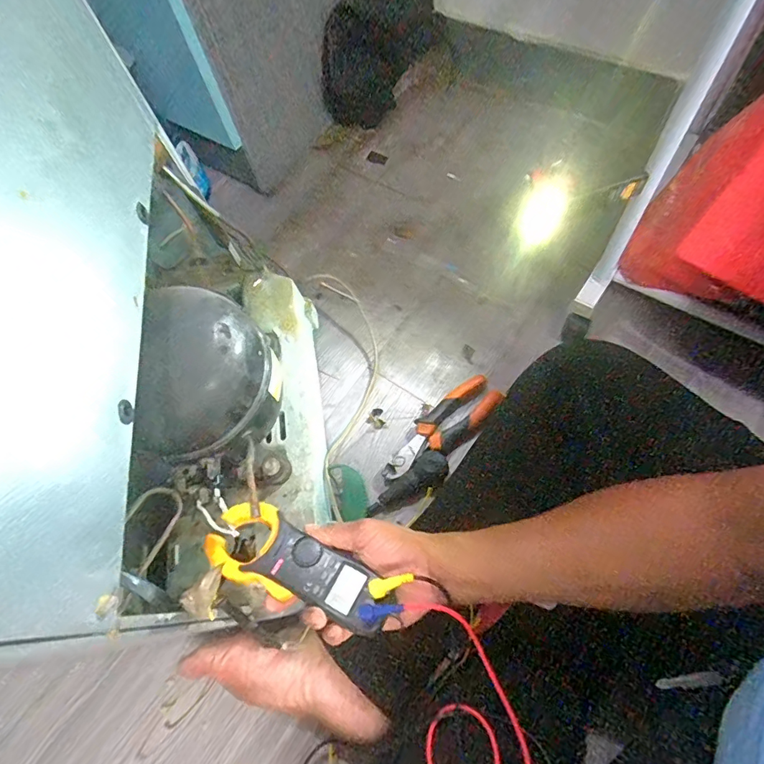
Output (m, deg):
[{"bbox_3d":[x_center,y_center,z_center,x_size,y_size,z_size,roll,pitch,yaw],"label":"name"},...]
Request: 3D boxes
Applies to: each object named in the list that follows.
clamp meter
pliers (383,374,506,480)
[{"bbox_3d":[-0.072,0.163,0.417,0.185,0.036,0.064,15,68,24],"label":"clamp meter"},{"bbox_3d":[0.075,0.062,0.583,0.171,0.014,0.066,-42,56,-3],"label":"pliers"}]

